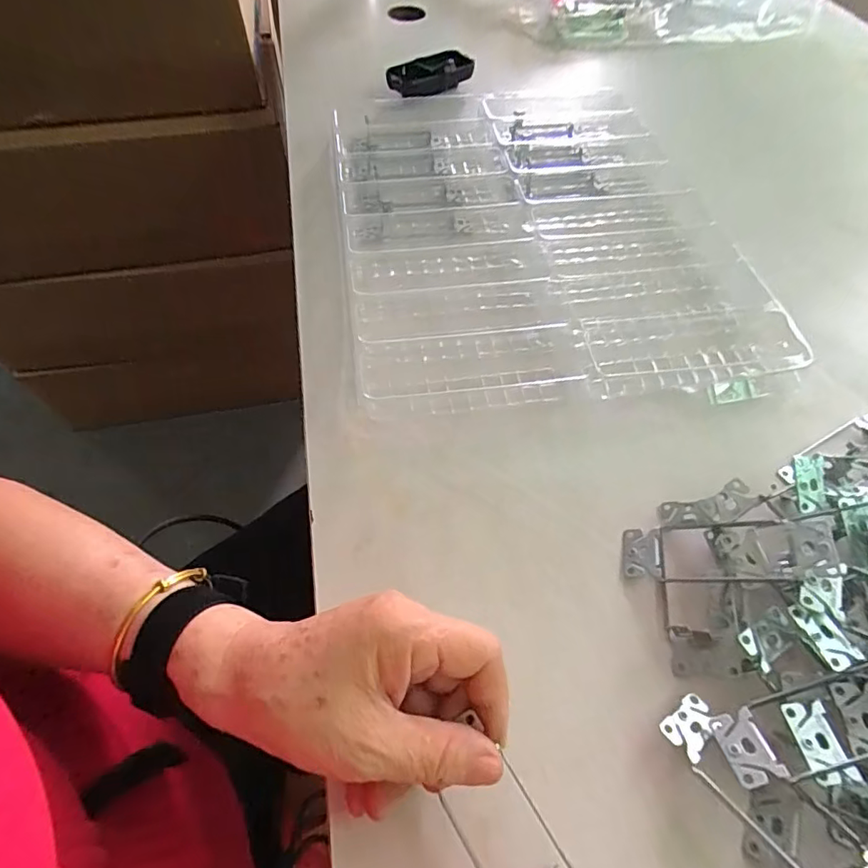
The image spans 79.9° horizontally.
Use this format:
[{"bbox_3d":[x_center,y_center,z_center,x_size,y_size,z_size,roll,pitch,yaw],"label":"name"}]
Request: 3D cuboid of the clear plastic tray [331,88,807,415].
[{"bbox_3d":[0.090,-0.200,0.493,0.342,0.033,0.415,-7,57,-4],"label":"clear plastic tray"}]

